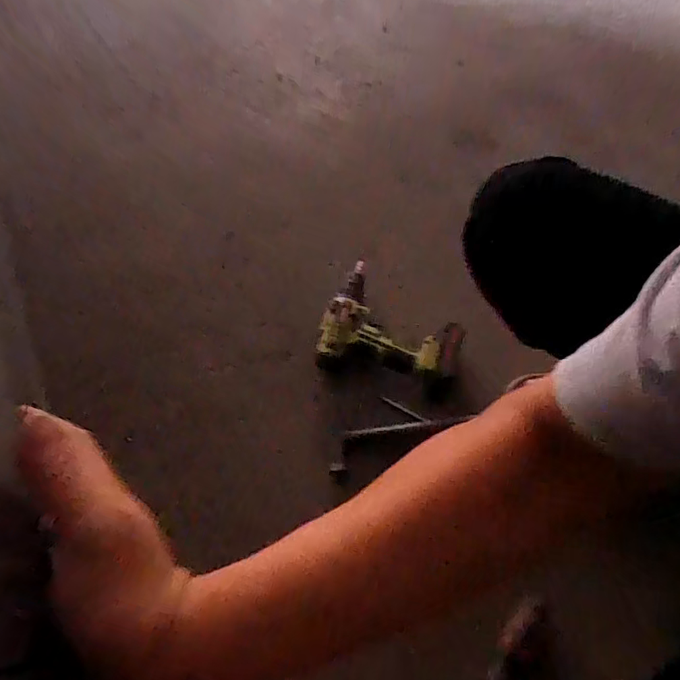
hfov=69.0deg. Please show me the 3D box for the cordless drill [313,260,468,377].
[{"bbox_3d":[0.086,-0.042,0.789,0.210,0.064,0.189,9,57,6],"label":"cordless drill"}]

